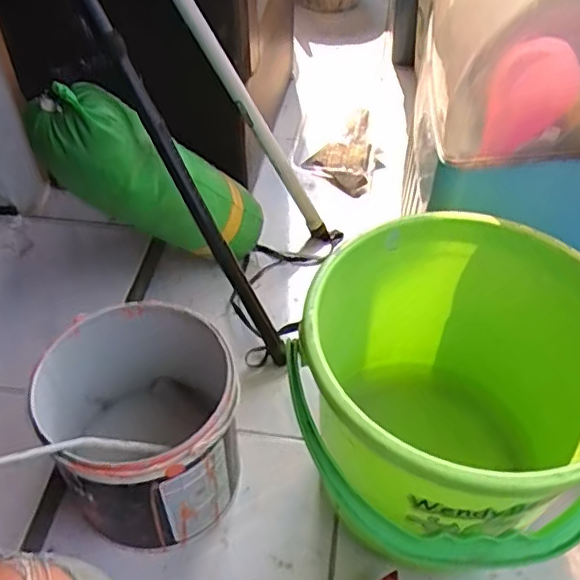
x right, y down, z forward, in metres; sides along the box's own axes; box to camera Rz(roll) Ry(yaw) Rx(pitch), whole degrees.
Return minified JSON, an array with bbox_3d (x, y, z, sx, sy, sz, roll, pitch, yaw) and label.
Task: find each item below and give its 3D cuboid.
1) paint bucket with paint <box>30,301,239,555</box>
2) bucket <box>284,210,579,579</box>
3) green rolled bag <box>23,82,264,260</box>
[{"bbox_3d":[-0.140,0.136,0.614,0.174,0.182,0.187,-25,51,-20],"label":"paint bucket with paint"},{"bbox_3d":[0.151,0.111,0.591,0.272,0.252,0.279,-1,47,1],"label":"bucket"},{"bbox_3d":[-0.155,-0.124,0.751,0.113,0.343,0.099,-45,53,9],"label":"green rolled bag"}]

